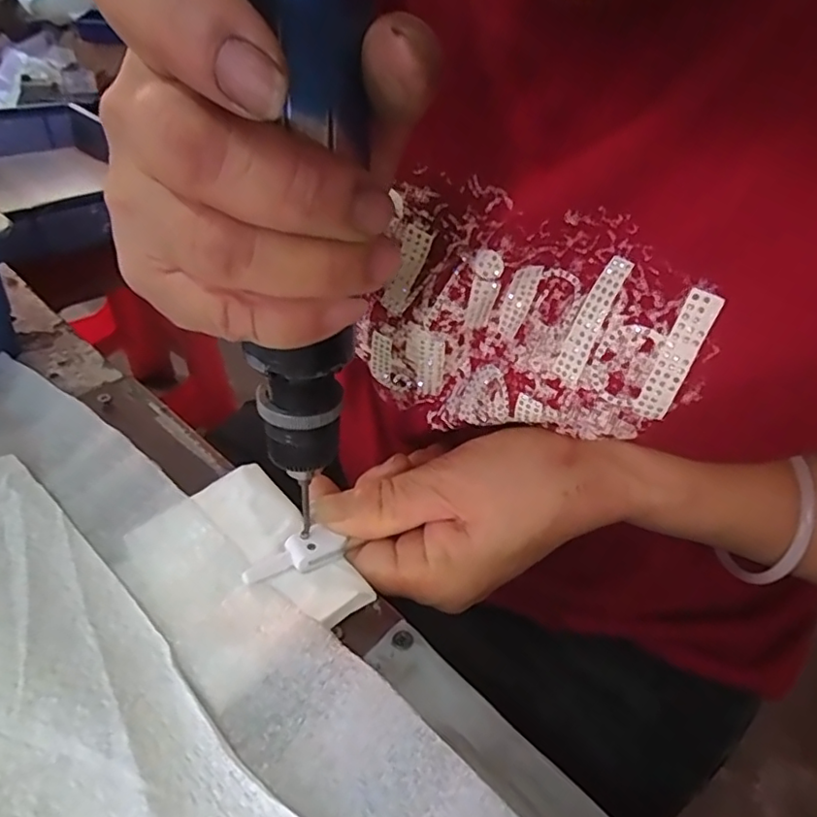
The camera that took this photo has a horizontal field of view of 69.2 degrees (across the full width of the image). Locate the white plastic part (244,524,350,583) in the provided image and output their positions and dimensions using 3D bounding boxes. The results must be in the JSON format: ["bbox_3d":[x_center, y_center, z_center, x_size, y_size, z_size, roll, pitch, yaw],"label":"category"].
[{"bbox_3d":[-0.044,0.057,0.230,0.040,0.009,0.013,-18,44,-17],"label":"white plastic part"}]

